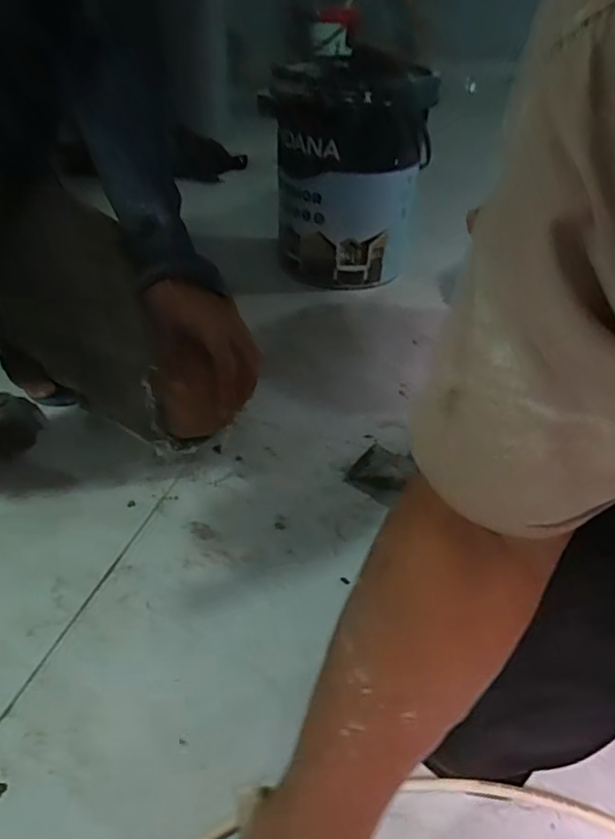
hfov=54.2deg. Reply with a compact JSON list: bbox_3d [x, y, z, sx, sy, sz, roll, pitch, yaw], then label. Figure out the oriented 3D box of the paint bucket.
[{"bbox_3d":[0.069,-0.464,1.171,0.240,0.386,0.277,21,40,23],"label":"paint bucket"}]

